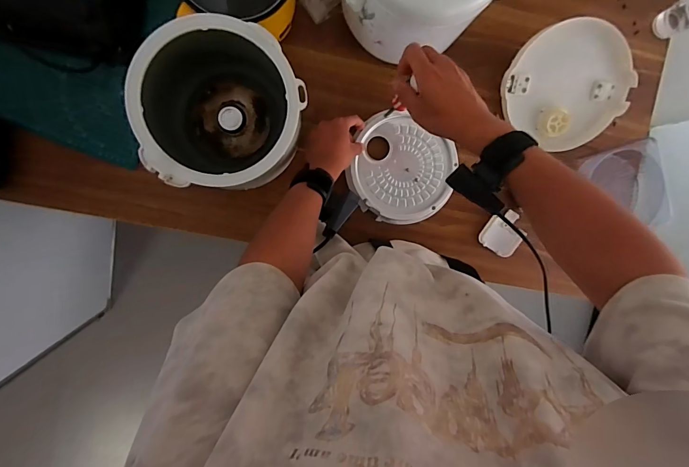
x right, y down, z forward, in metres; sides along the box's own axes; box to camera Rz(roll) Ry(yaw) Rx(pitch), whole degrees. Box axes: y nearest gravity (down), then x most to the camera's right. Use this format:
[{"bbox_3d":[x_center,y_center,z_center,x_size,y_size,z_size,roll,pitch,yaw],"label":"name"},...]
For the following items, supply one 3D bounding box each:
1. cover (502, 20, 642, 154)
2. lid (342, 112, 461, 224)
[{"bbox_3d":[0.385,-0.251,0.632,0.203,0.033,0.196,41,104,-15],"label":"cover"},{"bbox_3d":[0.101,-0.109,0.655,0.186,0.017,0.172,-1,95,-6],"label":"lid"}]

